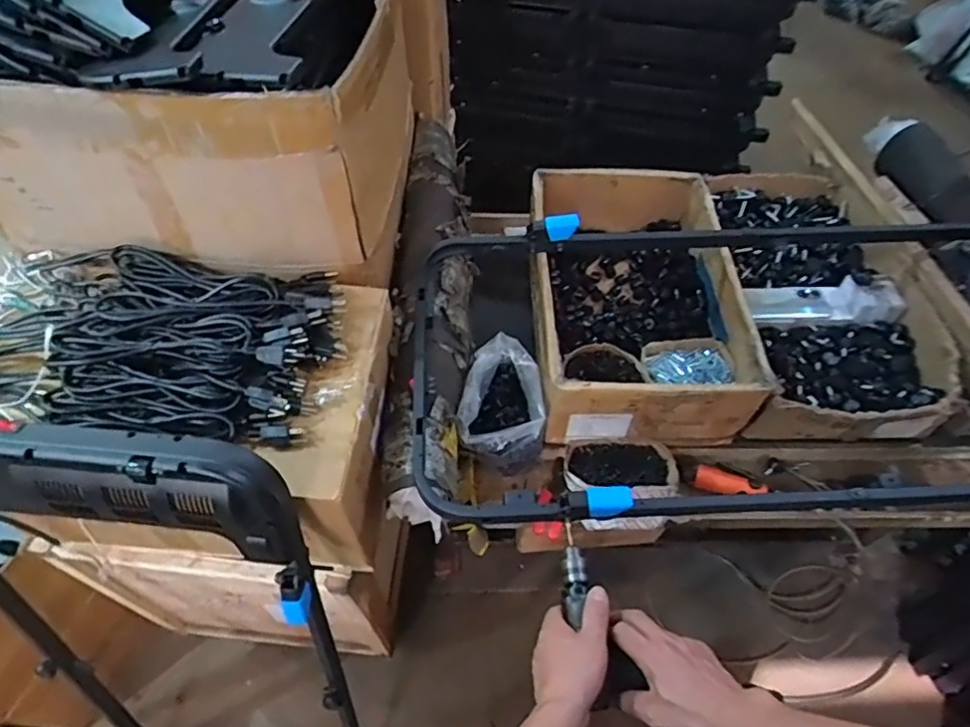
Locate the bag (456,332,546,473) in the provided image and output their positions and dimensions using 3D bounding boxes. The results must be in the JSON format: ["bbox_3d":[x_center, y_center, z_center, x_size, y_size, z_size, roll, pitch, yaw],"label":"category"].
[{"bbox_3d":[0.034,0.075,0.975,0.129,0.139,0.184,11,55,7],"label":"bag"}]

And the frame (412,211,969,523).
[{"bbox_3d":[0.372,-0.027,0.880,0.941,0.085,0.511,-1,55,-1],"label":"frame"}]

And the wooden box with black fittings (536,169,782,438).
[{"bbox_3d":[0.269,-0.119,1.112,0.347,0.175,0.526,0,55,-1],"label":"wooden box with black fittings"}]

